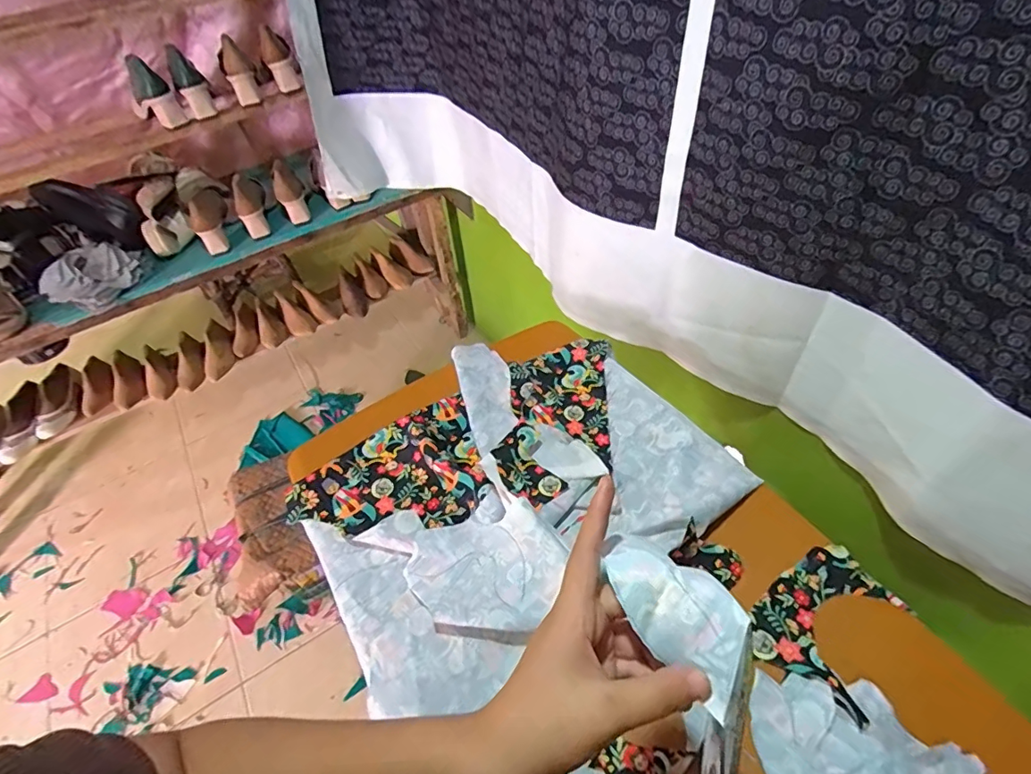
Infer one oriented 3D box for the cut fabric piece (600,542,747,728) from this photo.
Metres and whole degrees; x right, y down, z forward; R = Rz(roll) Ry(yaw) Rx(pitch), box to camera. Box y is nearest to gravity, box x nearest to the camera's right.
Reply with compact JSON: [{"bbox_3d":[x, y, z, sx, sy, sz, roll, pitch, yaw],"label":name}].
[{"bbox_3d":[0.082,0.115,0.261,0.080,0.020,0.046,35,61,30],"label":"cut fabric piece"}]

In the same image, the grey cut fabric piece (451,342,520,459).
[{"bbox_3d":[-0.041,0.007,0.728,0.073,0.014,0.203,-14,50,-6],"label":"grey cut fabric piece"}]

